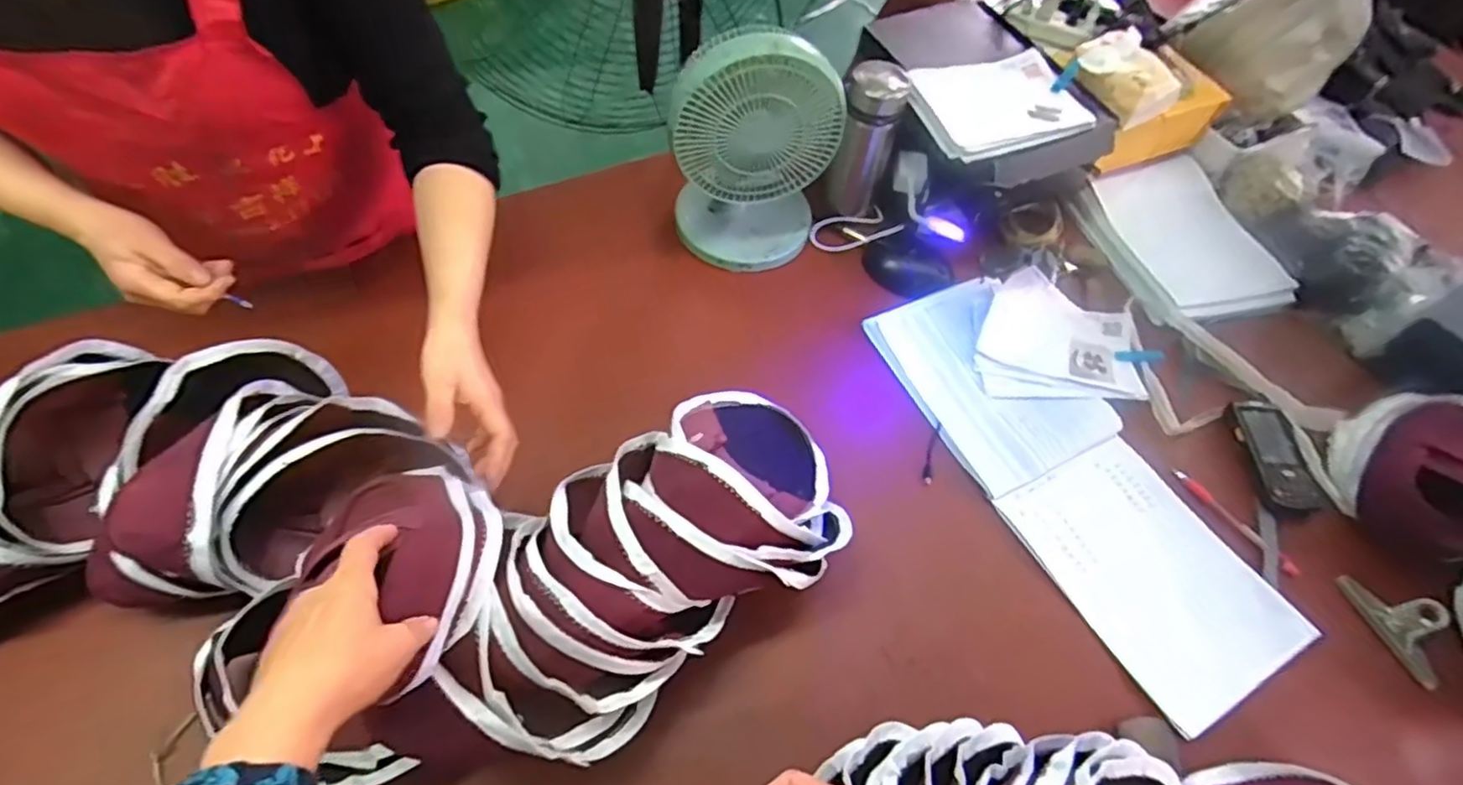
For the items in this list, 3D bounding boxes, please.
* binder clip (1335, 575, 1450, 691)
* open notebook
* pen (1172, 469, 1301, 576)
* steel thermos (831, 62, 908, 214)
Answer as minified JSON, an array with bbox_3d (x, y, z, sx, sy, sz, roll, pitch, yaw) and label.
[{"bbox_3d":[0.737,0.249,0.719,0.059,0.035,0.118,-16,59,-13],"label":"binder clip"},{"bbox_3d":[0.407,0.085,0.810,0.229,0.017,0.576,-24,61,-17],"label":"open notebook"},{"bbox_3d":[0.602,0.153,0.788,0.014,0.013,0.161,-32,64,-22],"label":"pen"},{"bbox_3d":[0.196,-0.364,0.955,0.078,0.214,0.082,18,58,9],"label":"steel thermos"}]

